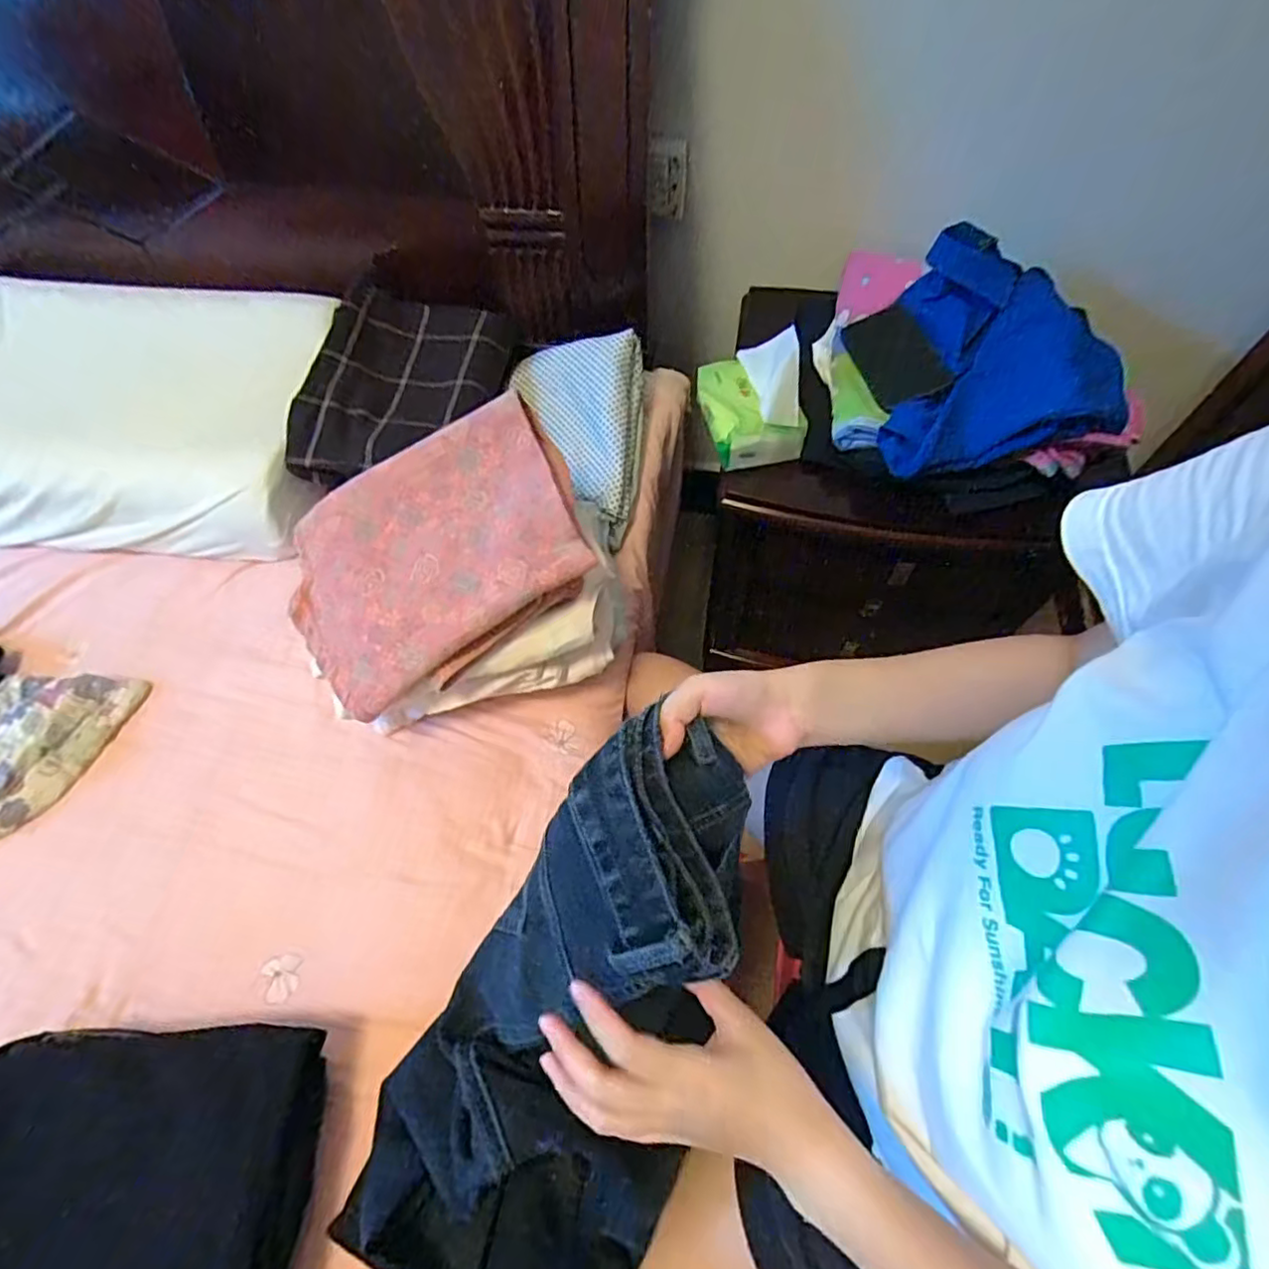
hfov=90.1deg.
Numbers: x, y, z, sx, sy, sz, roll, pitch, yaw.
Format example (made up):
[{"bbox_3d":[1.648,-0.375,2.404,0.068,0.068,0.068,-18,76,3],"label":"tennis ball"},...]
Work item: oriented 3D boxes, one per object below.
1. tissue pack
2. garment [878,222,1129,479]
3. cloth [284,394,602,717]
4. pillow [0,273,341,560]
[{"bbox_3d":[0.140,-0.283,0.746,0.101,0.102,0.132,-12,62,-5],"label":"tissue pack"},{"bbox_3d":[0.396,-0.319,0.710,0.230,0.106,0.251,-2,62,1],"label":"garment"},{"bbox_3d":[-0.183,-0.069,0.577,0.276,0.039,0.205,-30,71,4],"label":"cloth"},{"bbox_3d":[-0.676,-0.282,0.810,0.581,0.130,0.341,3,62,3],"label":"pillow"}]

